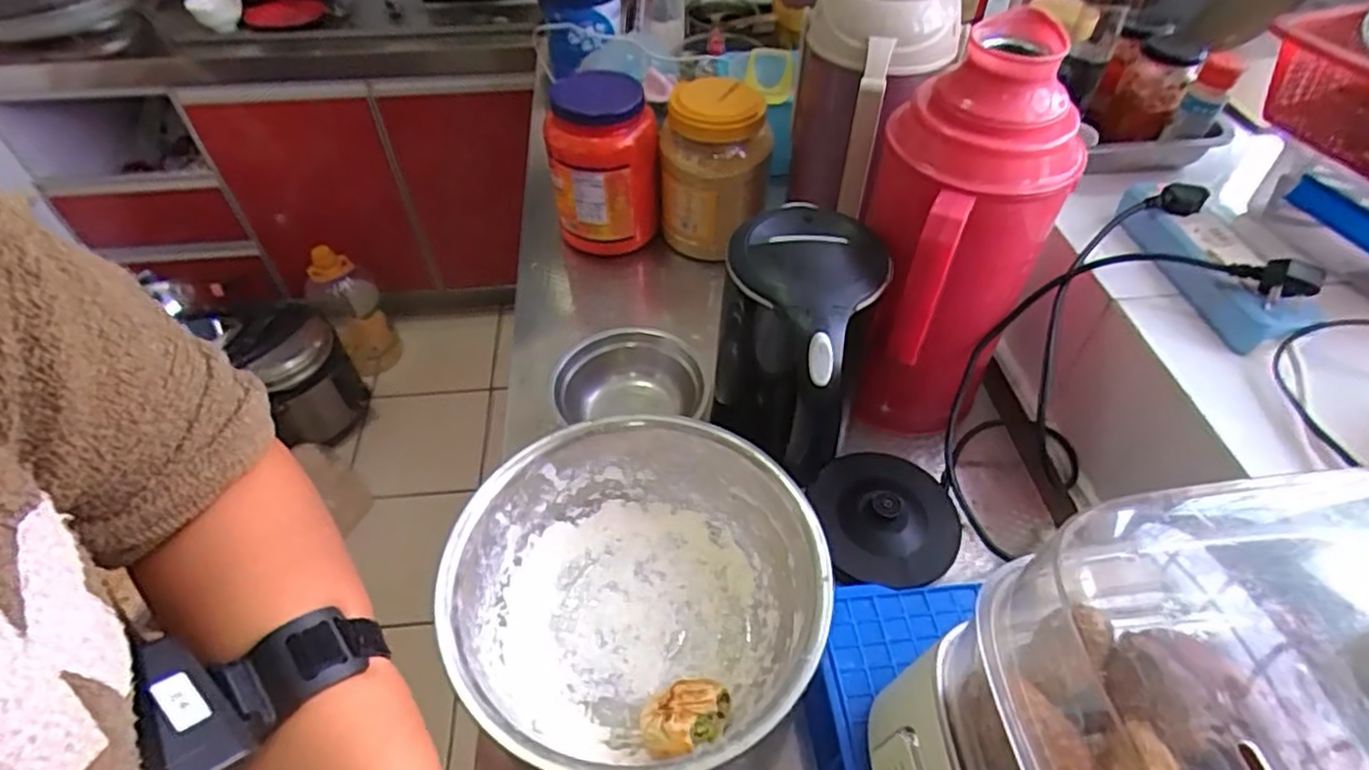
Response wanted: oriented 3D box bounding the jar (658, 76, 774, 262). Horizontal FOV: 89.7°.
[{"bbox_3d":[0.035,-0.271,0.887,0.135,0.183,0.132,0,49,0],"label":"jar"}]

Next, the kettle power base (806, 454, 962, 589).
[{"bbox_3d":[0.197,0.125,0.654,0.128,0.035,0.137,-9,49,-8],"label":"kettle power base"}]

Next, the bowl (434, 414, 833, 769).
[{"bbox_3d":[-0.034,0.171,0.559,0.272,0.115,0.280,0,49,0],"label":"bowl"}]

